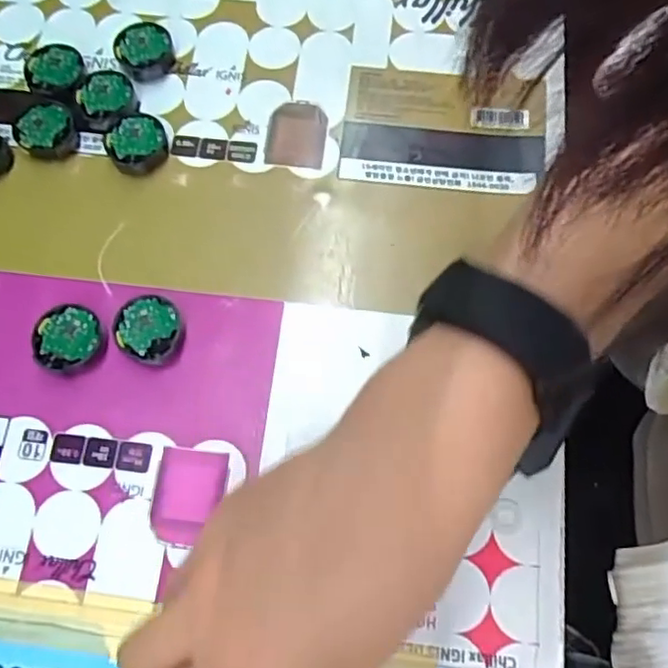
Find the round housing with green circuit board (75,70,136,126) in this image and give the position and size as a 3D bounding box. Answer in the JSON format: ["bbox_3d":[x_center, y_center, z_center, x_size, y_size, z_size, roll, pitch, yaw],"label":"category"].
[{"bbox_3d":[-0.116,-0.120,0.321,0.027,0.008,0.033,-30,74,-8],"label":"round housing with green circuit board"}]

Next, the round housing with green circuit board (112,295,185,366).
[{"bbox_3d":[-0.082,-0.002,0.281,0.029,0.011,0.030,0,72,1],"label":"round housing with green circuit board"}]

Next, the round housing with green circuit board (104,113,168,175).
[{"bbox_3d":[-0.098,-0.094,0.314,0.029,0.011,0.030,0,72,1],"label":"round housing with green circuit board"}]

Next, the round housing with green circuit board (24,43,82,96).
[{"bbox_3d":[-0.145,-0.137,0.329,0.030,0.010,0.033,0,72,1],"label":"round housing with green circuit board"}]

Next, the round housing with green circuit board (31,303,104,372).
[{"bbox_3d":[-0.118,0.002,0.280,0.029,0.011,0.030,0,72,1],"label":"round housing with green circuit board"}]

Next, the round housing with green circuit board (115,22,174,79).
[{"bbox_3d":[-0.099,-0.148,0.332,0.029,0.010,0.029,0,72,1],"label":"round housing with green circuit board"}]

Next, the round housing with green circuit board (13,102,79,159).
[{"bbox_3d":[-0.144,-0.101,0.317,0.030,0.011,0.028,0,72,1],"label":"round housing with green circuit board"}]

